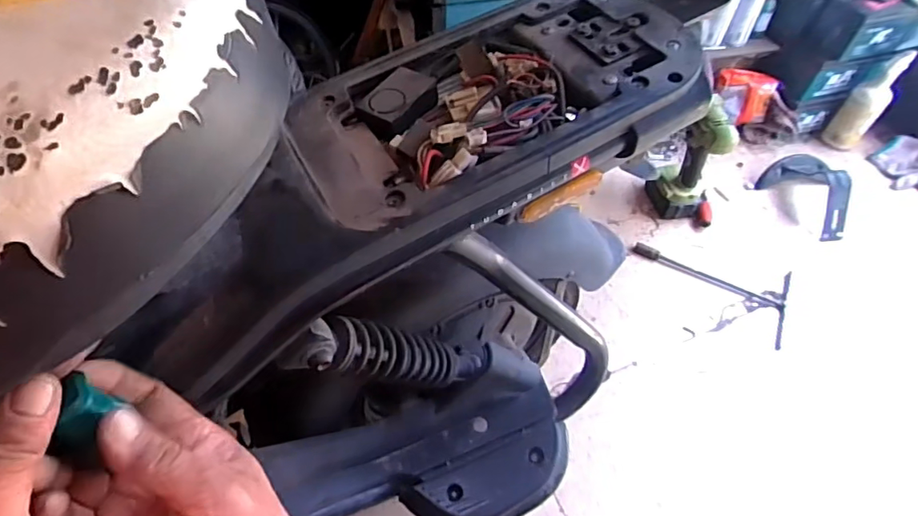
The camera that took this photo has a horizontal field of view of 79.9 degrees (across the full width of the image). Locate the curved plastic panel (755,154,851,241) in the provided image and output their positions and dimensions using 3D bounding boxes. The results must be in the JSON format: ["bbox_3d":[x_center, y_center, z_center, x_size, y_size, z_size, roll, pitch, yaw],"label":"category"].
[{"bbox_3d":[0.720,-0.147,1.148,0.130,0.140,0.214,-1,36,-3],"label":"curved plastic panel"}]

